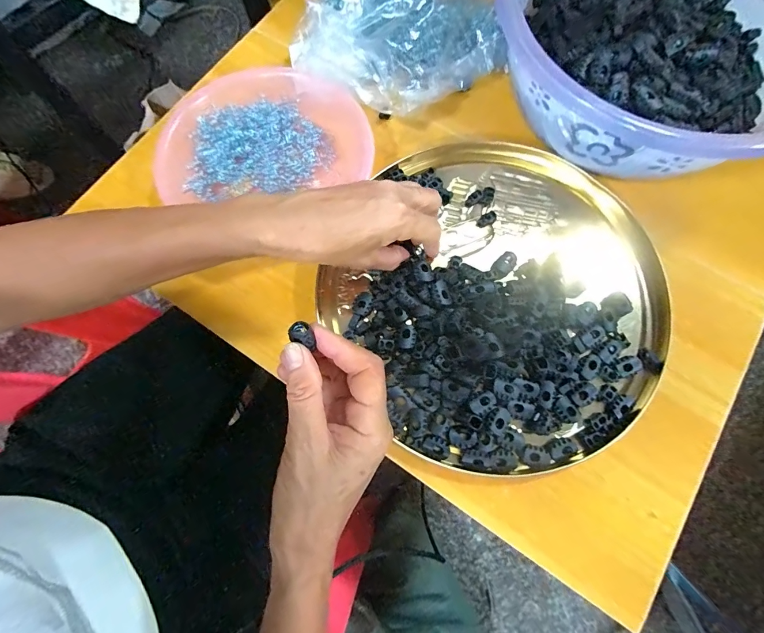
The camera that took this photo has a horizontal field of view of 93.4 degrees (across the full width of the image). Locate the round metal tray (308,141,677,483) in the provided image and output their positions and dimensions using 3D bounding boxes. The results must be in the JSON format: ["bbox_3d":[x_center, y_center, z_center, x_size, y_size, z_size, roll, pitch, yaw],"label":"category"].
[{"bbox_3d":[0.104,-0.024,0.307,0.271,0.024,0.293,0,75,0],"label":"round metal tray"}]

